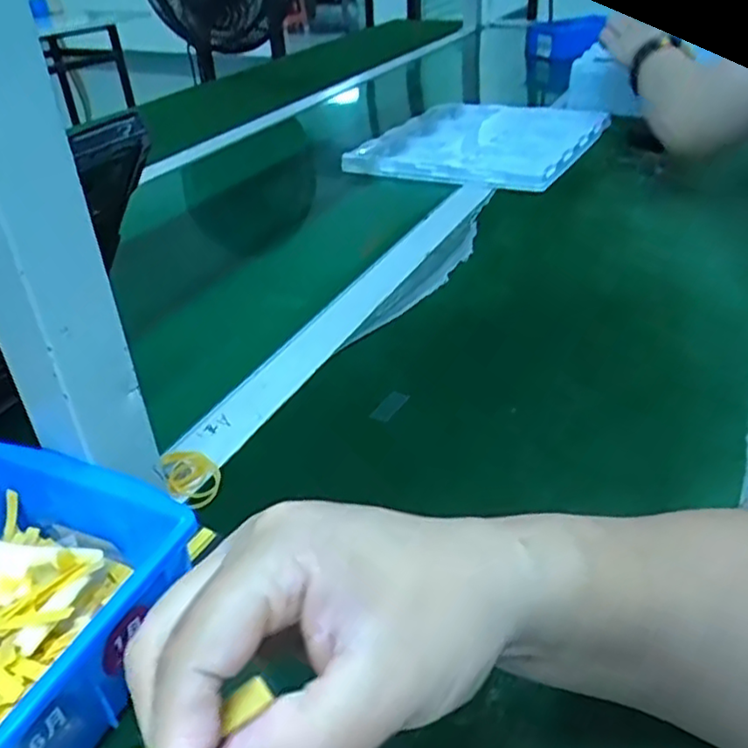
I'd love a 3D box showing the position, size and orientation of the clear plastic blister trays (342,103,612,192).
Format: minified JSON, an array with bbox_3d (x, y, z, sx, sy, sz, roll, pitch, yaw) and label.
[{"bbox_3d":[0.159,-0.325,0.927,0.276,0.020,0.341,16,39,29],"label":"clear plastic blister trays"}]

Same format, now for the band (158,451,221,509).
[{"bbox_3d":[-0.111,0.063,0.415,0.030,0.013,0.045,-18,35,-20],"label":"band"}]

